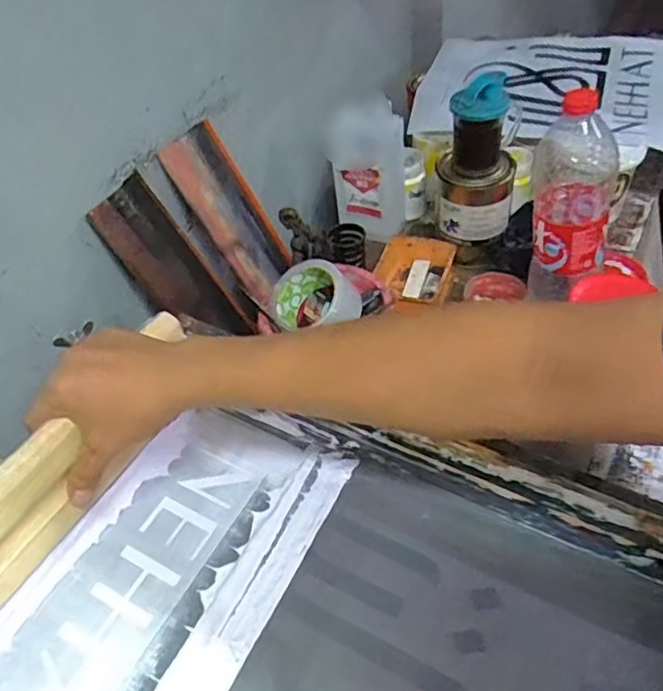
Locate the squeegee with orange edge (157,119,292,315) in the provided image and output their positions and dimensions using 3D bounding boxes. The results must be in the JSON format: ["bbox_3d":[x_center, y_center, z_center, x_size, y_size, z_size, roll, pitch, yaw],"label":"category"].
[{"bbox_3d":[-0.123,-0.168,0.804,0.028,0.227,0.091,1,39,48],"label":"squeegee with orange edge"}]

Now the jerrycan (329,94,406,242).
[{"bbox_3d":[0.059,-0.267,0.936,0.113,0.197,0.086,8,50,15],"label":"jerrycan"}]

